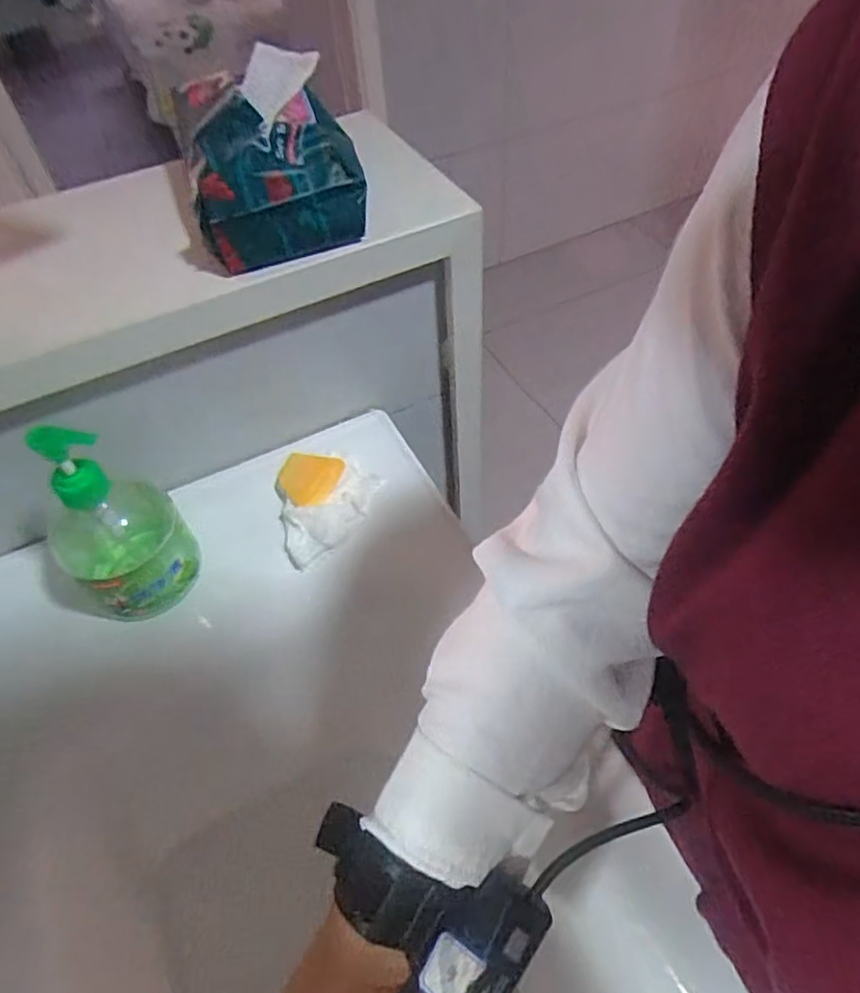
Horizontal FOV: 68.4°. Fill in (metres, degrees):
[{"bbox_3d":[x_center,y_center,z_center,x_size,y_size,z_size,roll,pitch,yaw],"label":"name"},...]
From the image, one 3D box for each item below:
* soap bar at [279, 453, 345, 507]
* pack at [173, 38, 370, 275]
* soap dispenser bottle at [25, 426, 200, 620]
[{"bbox_3d":[-0.102,-0.014,0.545,0.050,0.018,0.048,-1,52,3],"label":"soap bar"},{"bbox_3d":[-0.121,-0.254,0.474,0.124,0.101,0.156,-19,53,-10],"label":"pack"},{"bbox_3d":[-0.227,0.017,0.448,0.079,0.163,0.081,35,62,27],"label":"soap dispenser bottle"}]

